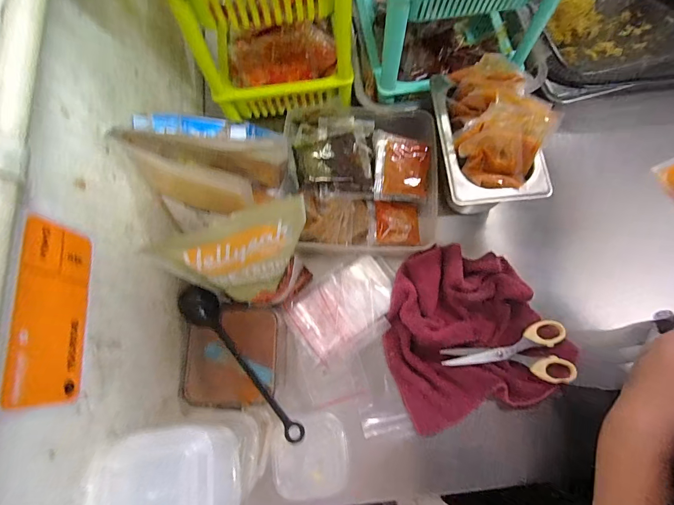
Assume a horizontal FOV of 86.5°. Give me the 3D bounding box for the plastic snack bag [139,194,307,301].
[{"bbox_3d":[-0.082,0.004,0.336,0.129,0.120,0.013,-24,52,0],"label":"plastic snack bag"}]

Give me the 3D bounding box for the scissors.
[{"bbox_3d":[0.205,0.111,0.432,0.152,0.011,0.069,6,73,4],"label":"scissors"}]

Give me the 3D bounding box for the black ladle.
[{"bbox_3d":[-0.101,0.116,0.391,0.040,0.028,0.198,-42,76,-10],"label":"black ladle"}]

